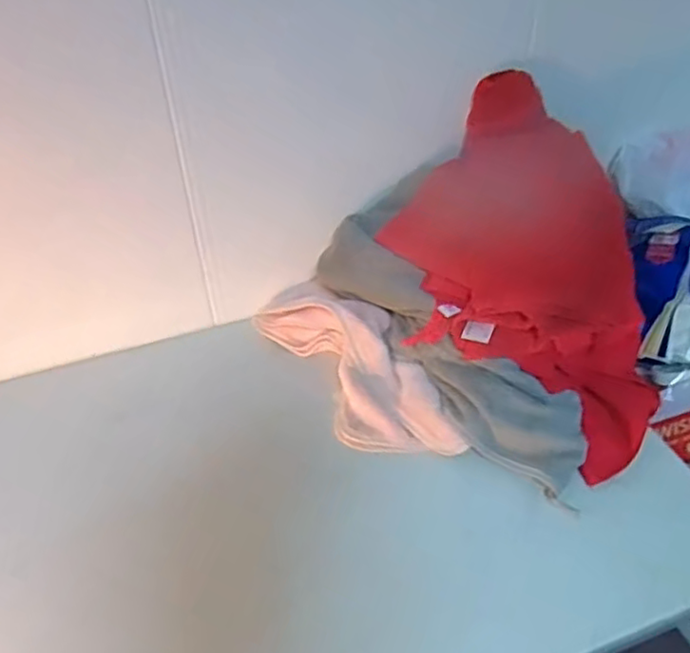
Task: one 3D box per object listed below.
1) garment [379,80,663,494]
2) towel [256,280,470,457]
[{"bbox_3d":[0.216,-0.074,0.690,0.302,0.250,0.265,26,49,28],"label":"garment"},{"bbox_3d":[0.010,0.036,0.716,0.104,0.068,0.286,-25,46,-23],"label":"towel"}]

